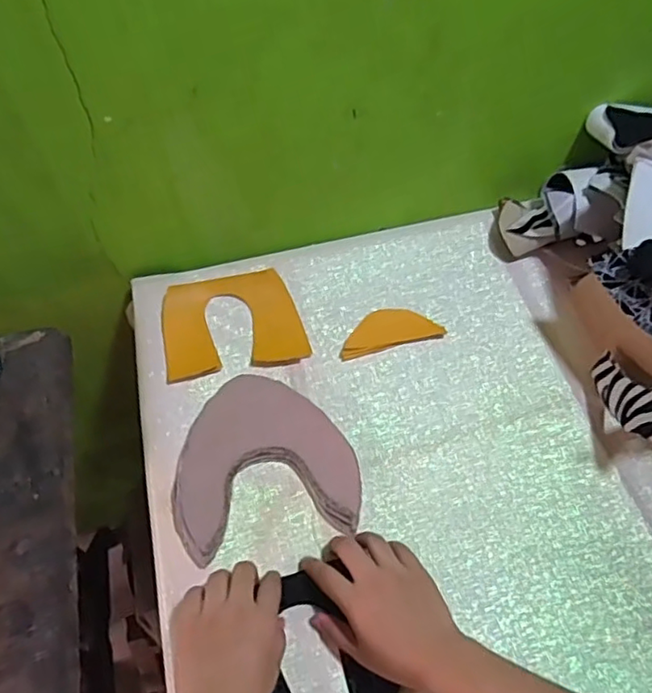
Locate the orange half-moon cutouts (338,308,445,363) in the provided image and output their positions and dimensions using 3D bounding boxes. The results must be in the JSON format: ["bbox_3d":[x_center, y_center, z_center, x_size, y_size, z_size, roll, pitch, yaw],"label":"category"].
[{"bbox_3d":[0.068,-0.019,0.663,0.111,0.007,0.044,-14,58,-7],"label":"orange half-moon cutouts"}]

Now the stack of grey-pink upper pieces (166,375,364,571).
[{"bbox_3d":[-0.060,0.101,0.583,0.165,0.019,0.169,-11,57,-5],"label":"stack of grey-pink upper pieces"}]

